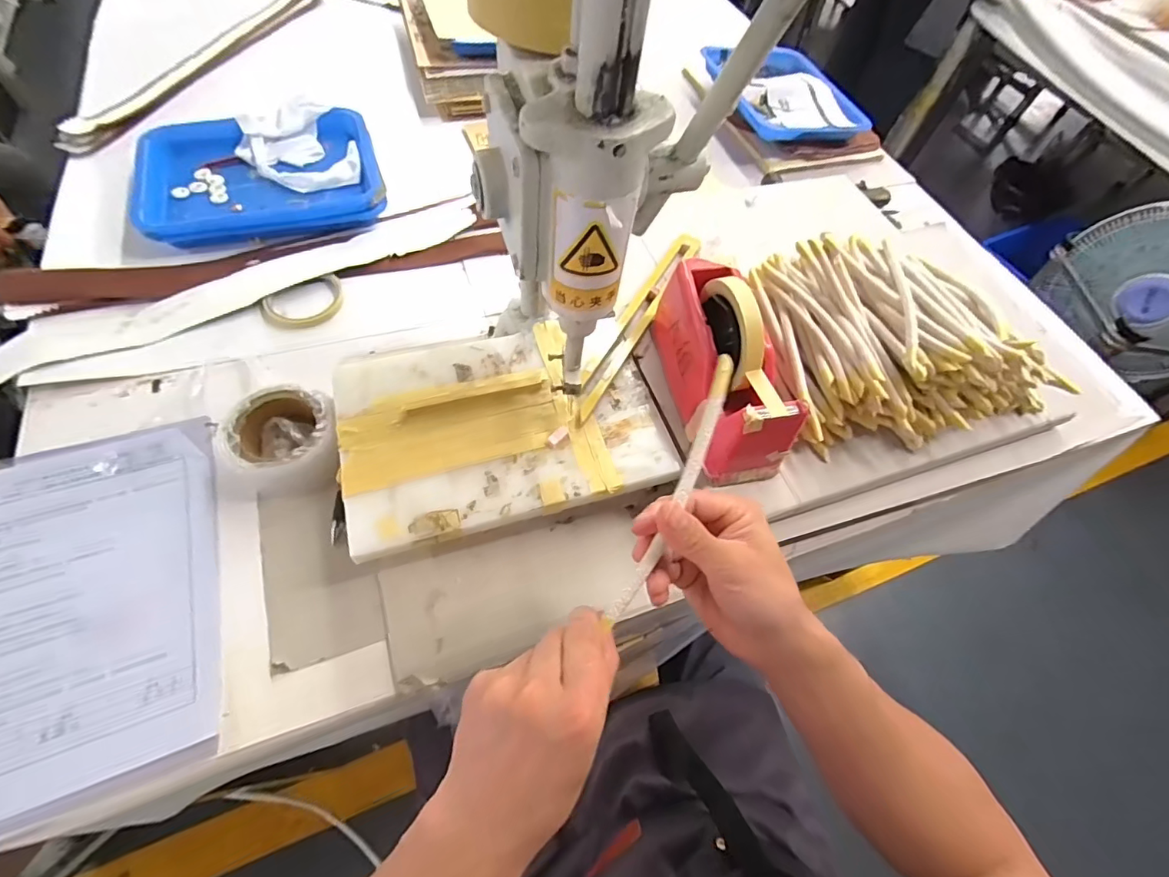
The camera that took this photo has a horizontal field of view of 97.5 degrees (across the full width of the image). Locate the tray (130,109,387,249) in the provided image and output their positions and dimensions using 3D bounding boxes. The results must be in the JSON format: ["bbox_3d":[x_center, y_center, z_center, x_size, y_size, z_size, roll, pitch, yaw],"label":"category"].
[{"bbox_3d":[-0.424,-0.350,0.679,0.288,0.049,0.208,-16,63,-16],"label":"tray"}]

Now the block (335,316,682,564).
[{"bbox_3d":[-0.078,-0.021,0.493,0.293,0.020,0.202,-14,62,-12],"label":"block"}]

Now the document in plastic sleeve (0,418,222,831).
[{"bbox_3d":[-0.426,0.133,0.427,0.212,0.011,0.307,-14,61,-17],"label":"document in plastic sleeve"}]

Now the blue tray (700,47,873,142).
[{"bbox_3d":[0.342,-0.610,0.903,0.211,0.044,0.288,-12,62,-14],"label":"blue tray"}]

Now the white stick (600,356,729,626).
[{"bbox_3d":[0.057,0.030,0.316,0.016,0.007,0.176,25,82,10],"label":"white stick"}]

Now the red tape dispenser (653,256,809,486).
[{"bbox_3d":[0.134,-0.075,0.475,0.082,0.117,0.200,-6,61,-10],"label":"red tape dispenser"}]

